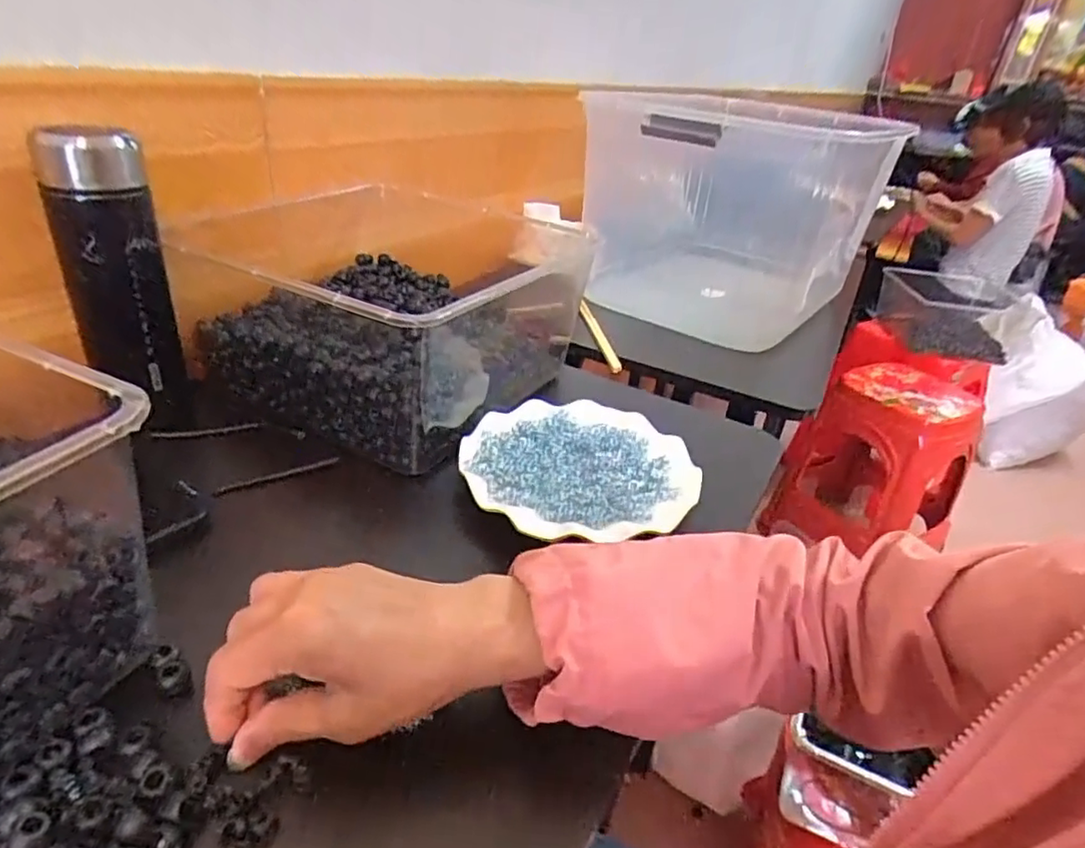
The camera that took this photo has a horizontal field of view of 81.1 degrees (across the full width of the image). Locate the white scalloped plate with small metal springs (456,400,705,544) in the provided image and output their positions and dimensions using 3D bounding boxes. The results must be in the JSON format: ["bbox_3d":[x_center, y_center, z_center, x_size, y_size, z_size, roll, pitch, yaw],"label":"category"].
[{"bbox_3d":[0.029,0.027,0.507,0.179,0.012,0.161,1,35,-9],"label":"white scalloped plate with small metal springs"}]

